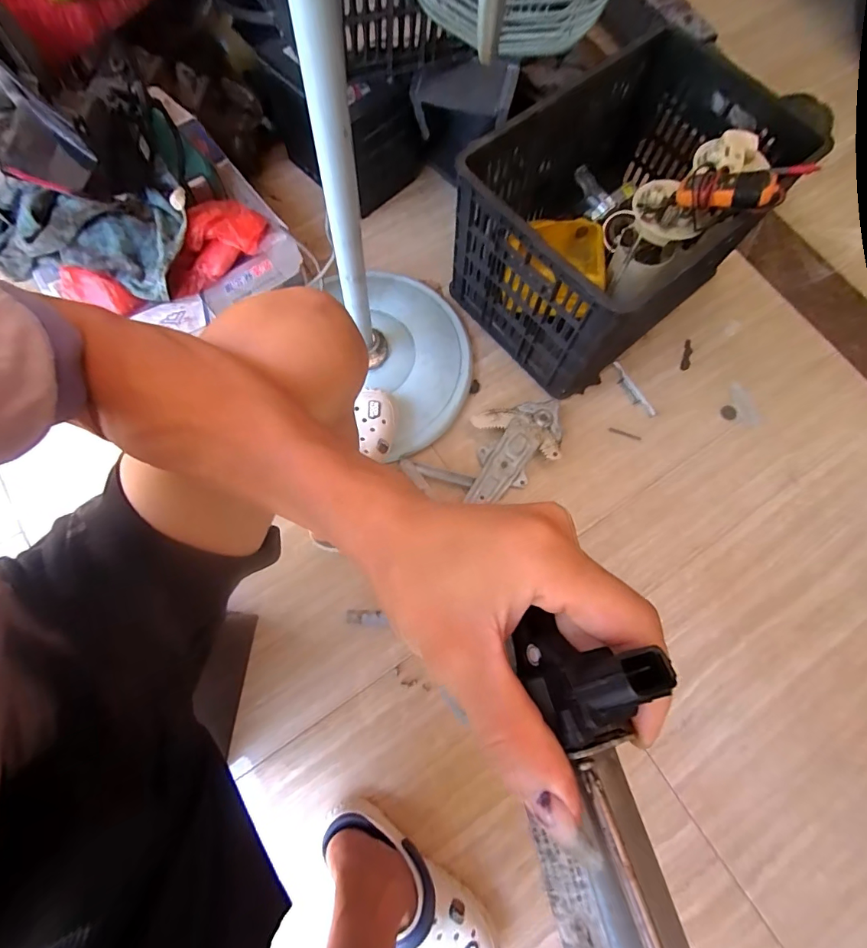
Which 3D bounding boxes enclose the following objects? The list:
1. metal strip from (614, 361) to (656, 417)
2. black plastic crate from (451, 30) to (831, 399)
[{"bbox_3d":[0.376,-0.159,0.843,0.027,0.005,0.122,-28,76,-8],"label":"metal strip"},{"bbox_3d":[0.329,-0.434,0.783,0.520,0.267,0.356,-35,77,-10],"label":"black plastic crate"}]

